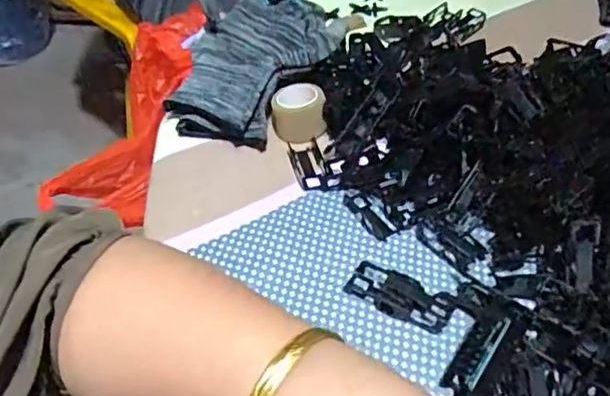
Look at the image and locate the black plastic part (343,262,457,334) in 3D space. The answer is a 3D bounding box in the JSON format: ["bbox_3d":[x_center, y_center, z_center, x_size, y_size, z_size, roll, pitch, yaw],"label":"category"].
[{"bbox_3d":[0.050,0.052,0.309,0.057,0.011,0.023,20,49,20],"label":"black plastic part"}]

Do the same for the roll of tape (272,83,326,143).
[{"bbox_3d":[-0.005,-0.060,0.399,0.035,0.026,0.035,-4,45,-2],"label":"roll of tape"}]

